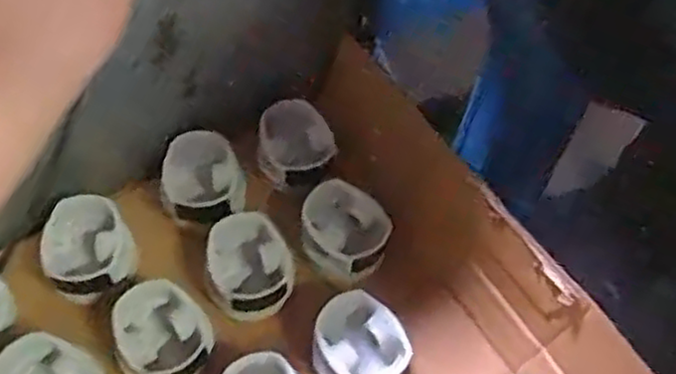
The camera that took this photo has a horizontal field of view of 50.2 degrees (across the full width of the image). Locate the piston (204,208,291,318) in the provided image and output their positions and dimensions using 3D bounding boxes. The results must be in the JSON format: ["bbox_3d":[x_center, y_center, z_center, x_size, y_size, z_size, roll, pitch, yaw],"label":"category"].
[{"bbox_3d":[-0.074,0.065,0.603,0.070,0.044,0.080,-9,60,-11],"label":"piston"}]

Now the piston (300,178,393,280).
[{"bbox_3d":[0.004,0.039,0.621,0.078,0.039,0.069,28,60,12],"label":"piston"}]

